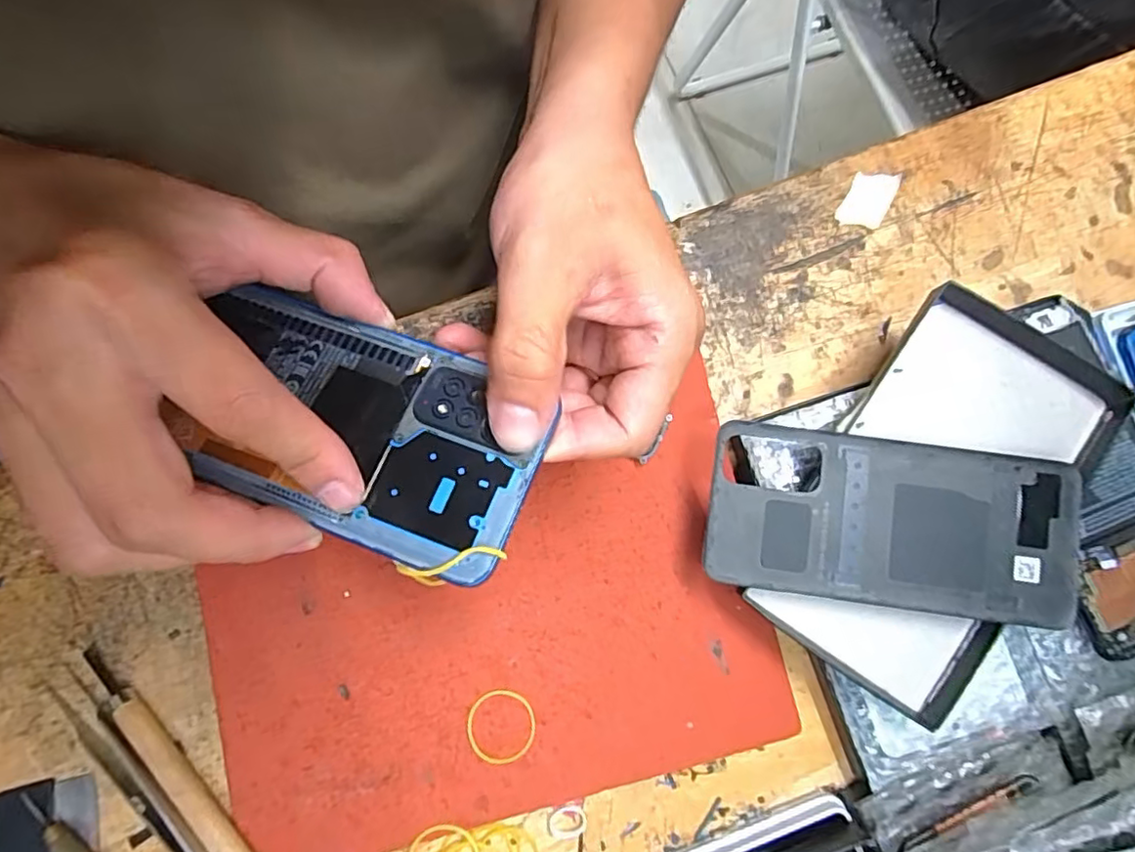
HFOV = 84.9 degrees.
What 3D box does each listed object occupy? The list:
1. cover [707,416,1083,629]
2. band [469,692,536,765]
[{"bbox_3d":[0.137,0.042,0.268,0.151,0.007,0.071,8,85,5],"label":"cover"},{"bbox_3d":[-0.030,0.134,0.276,0.030,0.004,0.031,-15,82,-7],"label":"band"}]

